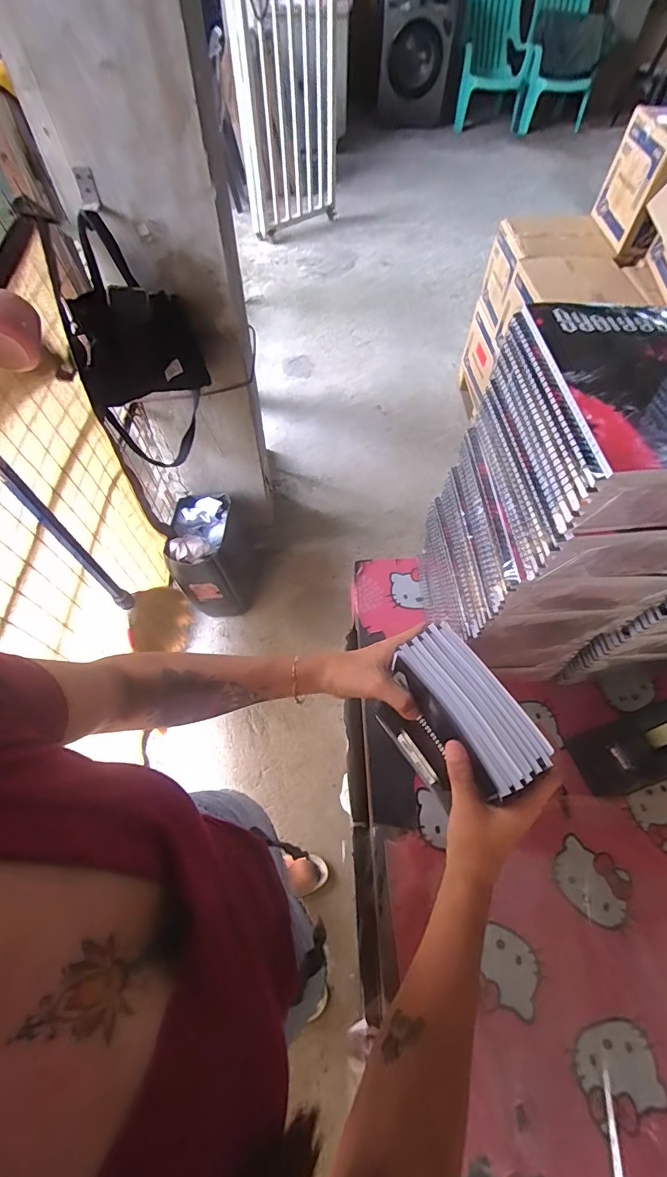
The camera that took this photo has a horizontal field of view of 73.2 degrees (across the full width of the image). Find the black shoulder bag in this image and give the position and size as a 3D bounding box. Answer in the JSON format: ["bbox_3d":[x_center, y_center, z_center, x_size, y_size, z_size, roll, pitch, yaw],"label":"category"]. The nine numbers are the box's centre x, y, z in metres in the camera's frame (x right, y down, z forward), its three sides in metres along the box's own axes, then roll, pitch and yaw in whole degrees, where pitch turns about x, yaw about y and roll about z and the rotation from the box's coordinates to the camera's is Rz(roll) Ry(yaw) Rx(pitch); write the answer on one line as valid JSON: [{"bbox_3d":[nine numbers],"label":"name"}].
[{"bbox_3d":[-0.427,-0.505,1.047,0.245,0.504,0.172,-11,60,-7],"label":"black shoulder bag"}]

